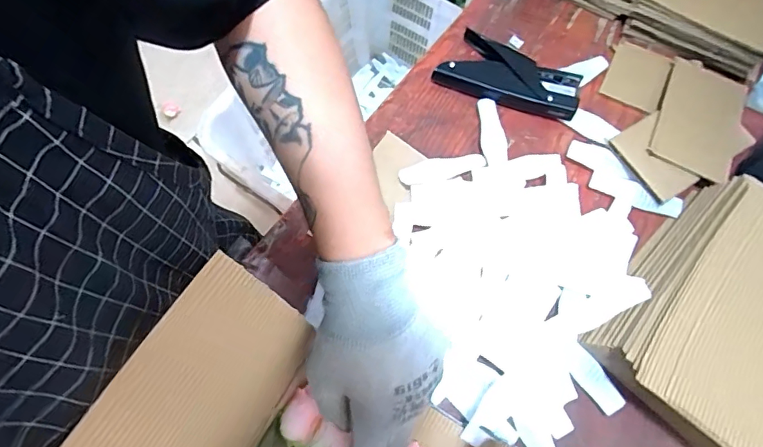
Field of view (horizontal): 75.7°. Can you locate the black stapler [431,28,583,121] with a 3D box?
[{"bbox_3d":[0.140,-0.160,0.536,0.148,0.029,0.068,24,73,9],"label":"black stapler"}]

